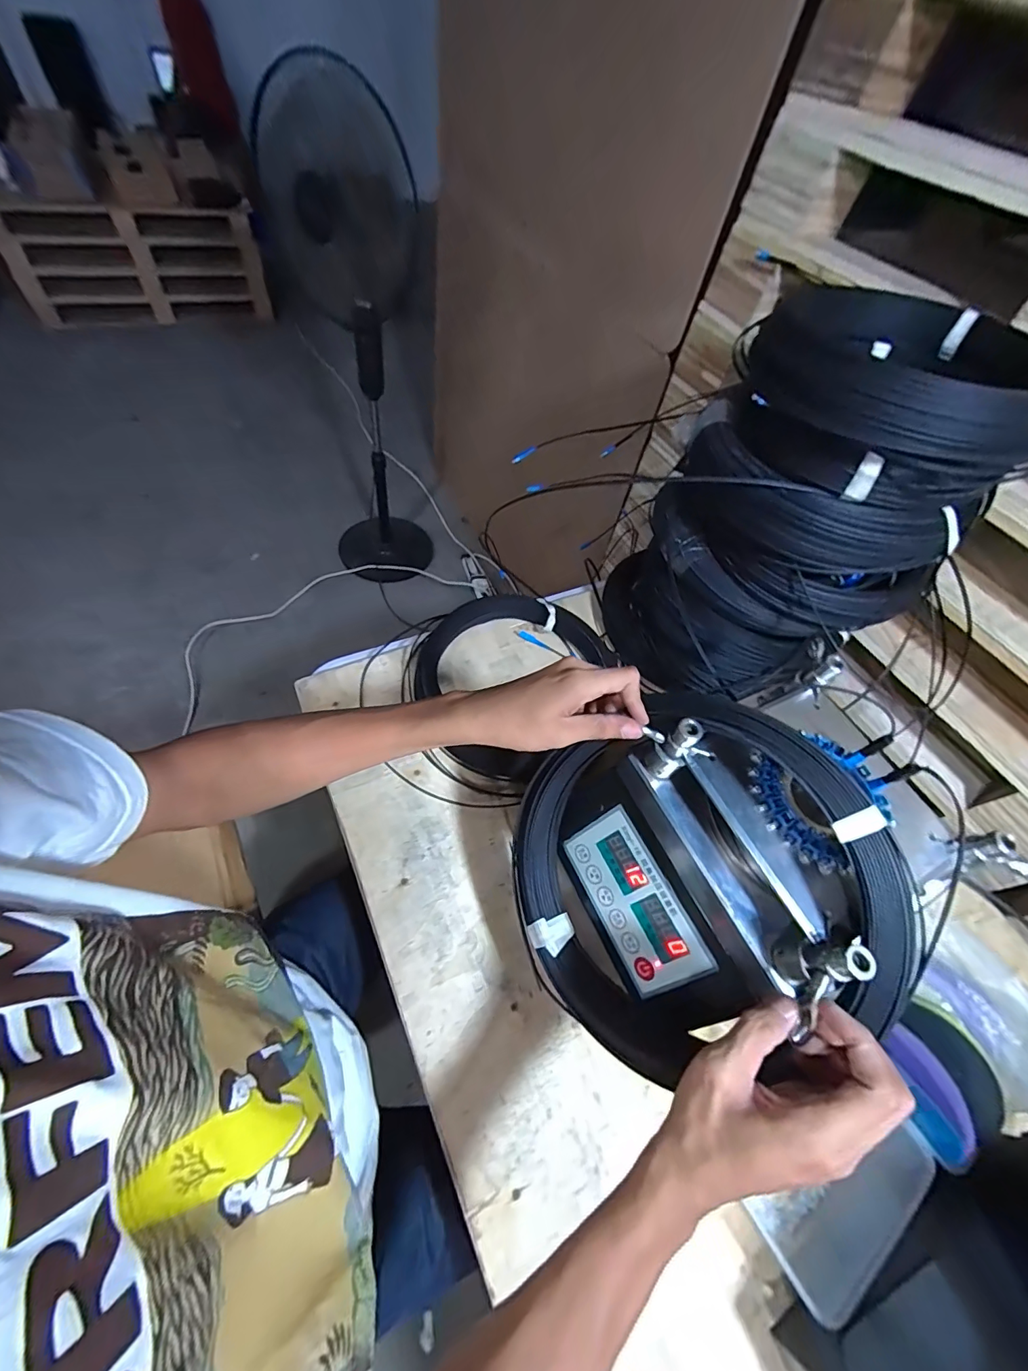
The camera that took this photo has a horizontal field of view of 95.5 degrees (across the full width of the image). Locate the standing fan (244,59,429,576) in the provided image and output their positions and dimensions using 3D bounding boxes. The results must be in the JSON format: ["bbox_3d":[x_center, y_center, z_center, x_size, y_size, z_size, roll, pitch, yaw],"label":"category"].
[{"bbox_3d":[-0.467,-0.925,1.446,0.379,1.233,0.530,-19,62,-19],"label":"standing fan"}]

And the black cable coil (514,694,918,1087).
[{"bbox_3d":[0.125,0.155,0.384,0.035,0.301,0.257,7,48,-52],"label":"black cable coil"}]

